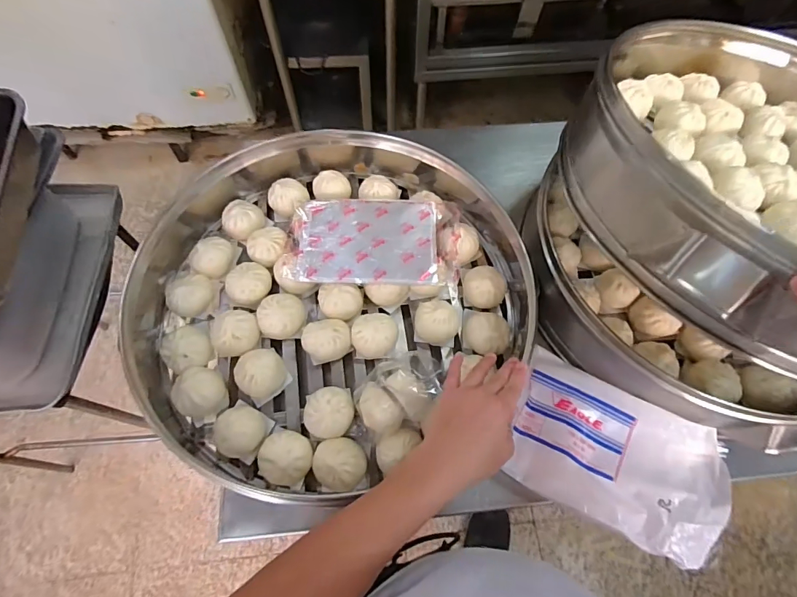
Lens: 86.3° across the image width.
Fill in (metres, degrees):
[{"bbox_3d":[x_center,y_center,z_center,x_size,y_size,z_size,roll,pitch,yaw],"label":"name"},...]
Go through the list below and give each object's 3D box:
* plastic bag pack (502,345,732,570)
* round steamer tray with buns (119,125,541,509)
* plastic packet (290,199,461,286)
[{"bbox_3d":[0.289,0.204,0.575,0.285,0.047,0.186,25,70,13],"label":"plastic bag pack"},{"bbox_3d":[-0.115,-0.031,0.655,0.550,0.103,0.538,-1,67,3],"label":"round steamer tray with buns"},{"bbox_3d":[-0.034,-0.092,0.648,0.249,0.031,0.149,0,67,3],"label":"plastic packet"}]

